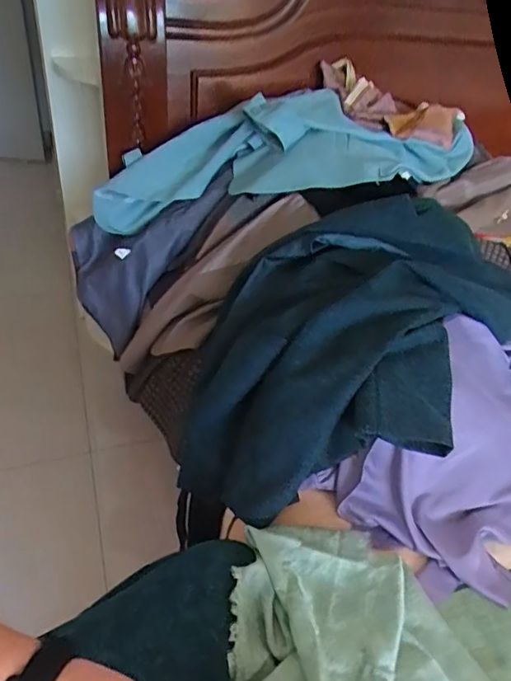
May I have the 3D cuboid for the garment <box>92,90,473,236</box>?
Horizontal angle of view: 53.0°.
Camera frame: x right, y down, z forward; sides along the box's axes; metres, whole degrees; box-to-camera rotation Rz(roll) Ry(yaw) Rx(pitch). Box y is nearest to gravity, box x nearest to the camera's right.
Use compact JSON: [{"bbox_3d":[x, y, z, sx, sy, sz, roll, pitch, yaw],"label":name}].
[{"bbox_3d":[0.041,-0.357,1.025,0.800,0.198,0.268,-8,38,4],"label":"garment"}]

